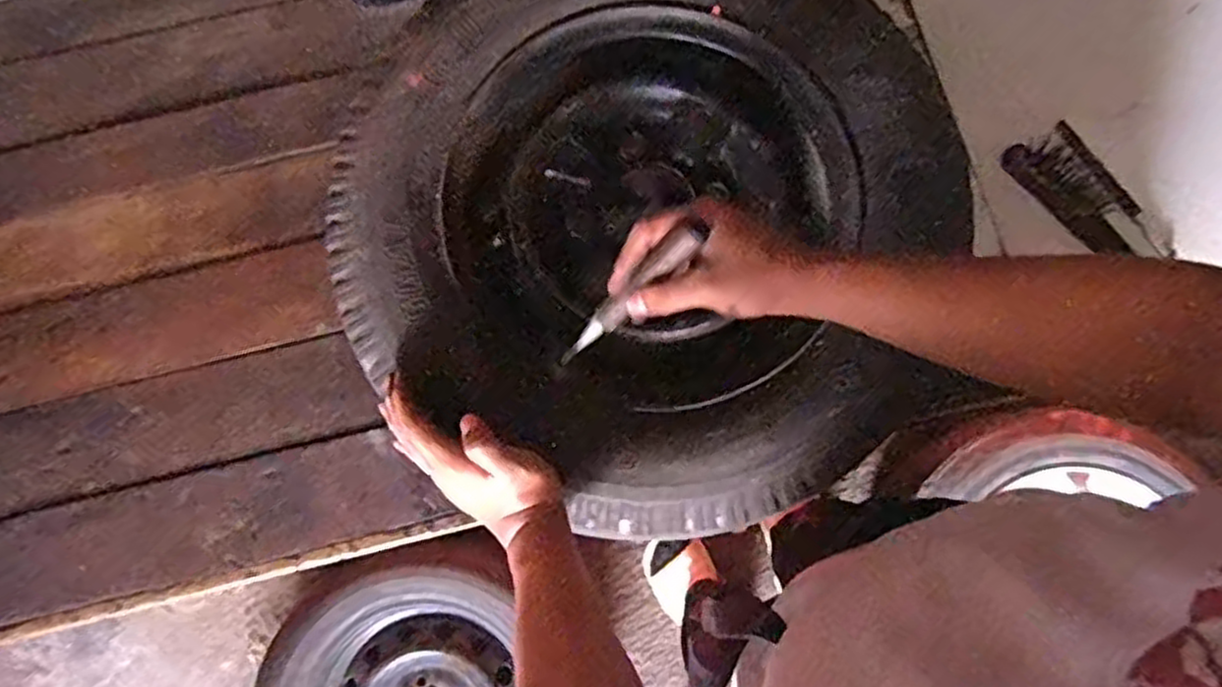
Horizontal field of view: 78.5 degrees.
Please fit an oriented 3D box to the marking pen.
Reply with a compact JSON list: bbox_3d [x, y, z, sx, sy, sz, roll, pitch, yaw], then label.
[{"bbox_3d":[0.009,-0.029,0.503,0.144,0.011,0.018,-43,79,35],"label":"marking pen"}]

